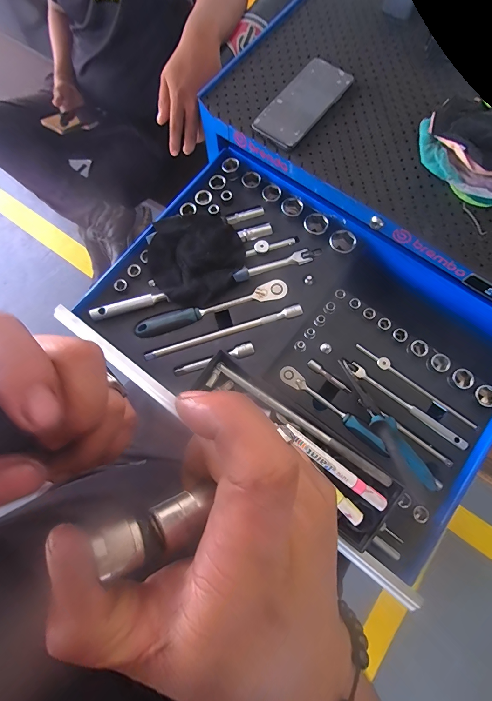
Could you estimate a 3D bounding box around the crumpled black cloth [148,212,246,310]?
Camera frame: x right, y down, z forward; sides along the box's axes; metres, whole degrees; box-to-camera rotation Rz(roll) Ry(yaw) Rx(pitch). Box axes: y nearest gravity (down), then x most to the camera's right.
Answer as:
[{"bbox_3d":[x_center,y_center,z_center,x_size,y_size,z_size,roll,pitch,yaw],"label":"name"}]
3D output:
[{"bbox_3d":[-0.079,-0.151,0.490,0.149,0.023,0.154,-35,78,-7],"label":"crumpled black cloth"}]

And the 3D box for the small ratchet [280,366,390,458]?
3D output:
[{"bbox_3d":[0.123,0.083,0.433,0.178,0.019,0.024,39,80,10],"label":"small ratchet"}]

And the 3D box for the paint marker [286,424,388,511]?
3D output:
[{"bbox_3d":[0.103,0.136,0.354,0.137,0.012,0.015,36,80,9],"label":"paint marker"}]

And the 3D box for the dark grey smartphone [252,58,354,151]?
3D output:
[{"bbox_3d":[0.085,-0.371,0.458,0.075,0.008,0.165,38,80,10],"label":"dark grey smartphone"}]

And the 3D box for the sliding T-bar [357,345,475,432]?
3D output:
[{"bbox_3d":[0.240,0.051,0.440,0.190,0.014,0.016,39,80,10],"label":"sliding T-bar"}]

